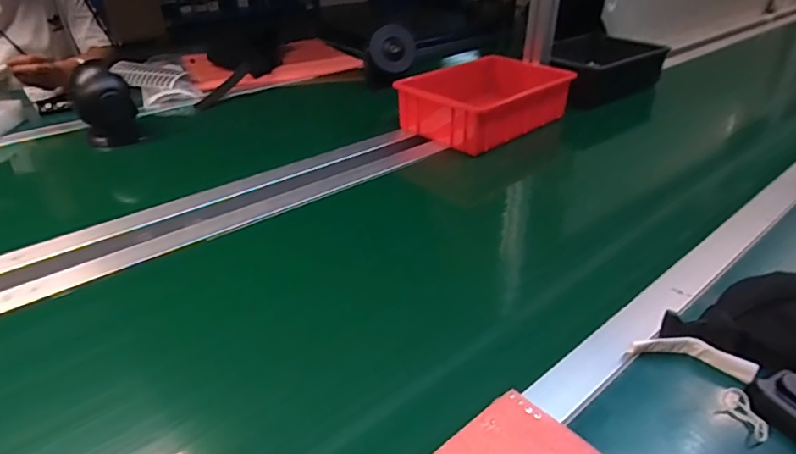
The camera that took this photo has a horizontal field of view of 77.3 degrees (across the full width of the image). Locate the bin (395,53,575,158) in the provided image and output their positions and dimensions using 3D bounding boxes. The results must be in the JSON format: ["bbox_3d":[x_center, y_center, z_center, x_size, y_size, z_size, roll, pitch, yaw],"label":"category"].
[{"bbox_3d":[0.173,-0.238,0.945,0.287,0.085,0.197,-28,42,-36],"label":"bin"}]

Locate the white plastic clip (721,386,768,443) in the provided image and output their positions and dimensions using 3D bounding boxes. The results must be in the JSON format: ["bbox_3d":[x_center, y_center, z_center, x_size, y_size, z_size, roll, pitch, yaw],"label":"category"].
[{"bbox_3d":[0.276,0.146,0.395,0.011,0.017,0.045,-6,32,-8],"label":"white plastic clip"}]

